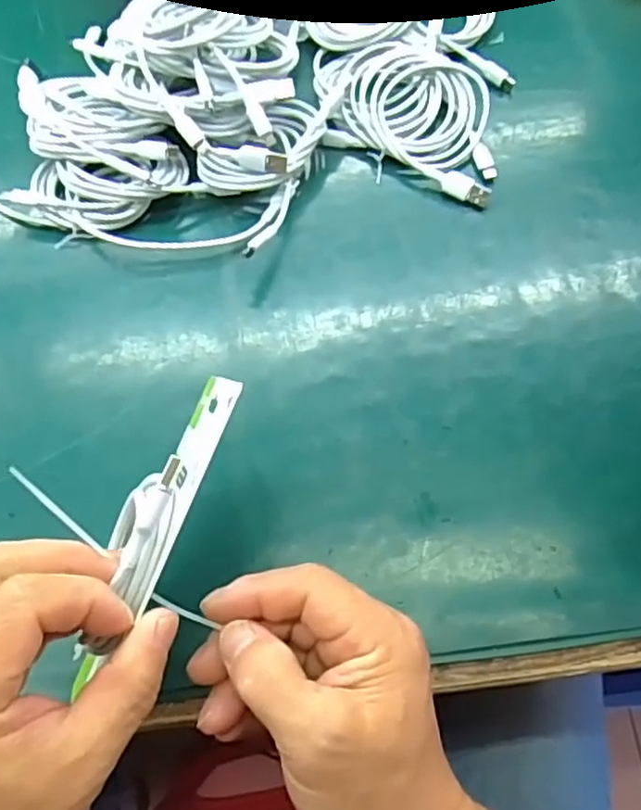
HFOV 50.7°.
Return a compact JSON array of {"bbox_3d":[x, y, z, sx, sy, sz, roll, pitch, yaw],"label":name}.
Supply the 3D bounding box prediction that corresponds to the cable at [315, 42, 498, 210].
[{"bbox_3d":[0.059,-0.197,0.474,0.115,0.029,0.125,-3,68,2],"label":"cable"}]

